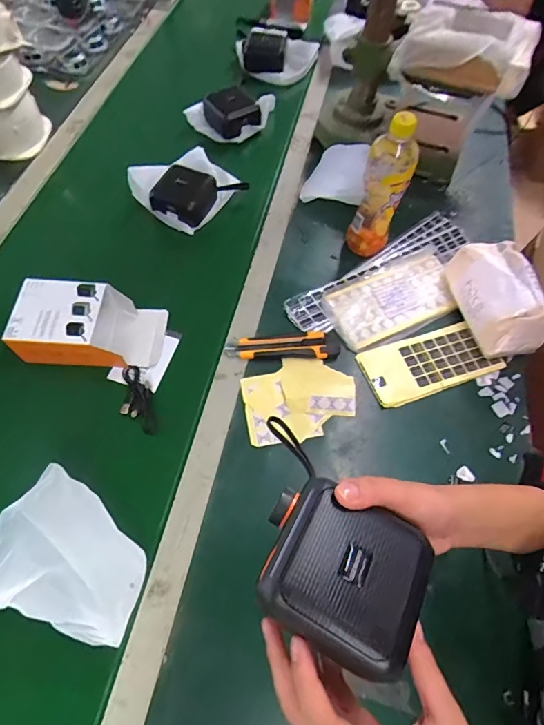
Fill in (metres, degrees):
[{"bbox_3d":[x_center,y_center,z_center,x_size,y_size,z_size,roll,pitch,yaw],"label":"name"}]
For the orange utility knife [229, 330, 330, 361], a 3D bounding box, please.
[{"bbox_3d":[0.016,-0.024,0.598,0.157,0.016,0.039,2,66,-4],"label":"orange utility knife"}]

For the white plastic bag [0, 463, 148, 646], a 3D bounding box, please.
[{"bbox_3d":[-0.204,0.204,0.436,0.152,0.077,0.124,26,67,6],"label":"white plastic bag"}]

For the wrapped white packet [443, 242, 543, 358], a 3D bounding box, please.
[{"bbox_3d":[0.328,-0.094,0.610,0.095,0.089,0.162,-14,66,-10],"label":"wrapped white packet"}]

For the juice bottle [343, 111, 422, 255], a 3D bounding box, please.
[{"bbox_3d":[0.164,-0.257,0.618,0.067,0.217,0.066,19,65,5],"label":"juice bottle"}]

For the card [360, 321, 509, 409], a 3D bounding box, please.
[{"bbox_3d":[0.228,-0.001,0.606,0.193,0.010,0.090,-17,69,-12],"label":"card"}]

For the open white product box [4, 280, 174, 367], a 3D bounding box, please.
[{"bbox_3d":[-0.246,-0.051,0.573,0.177,0.071,0.101,5,66,-3],"label":"open white product box"}]

